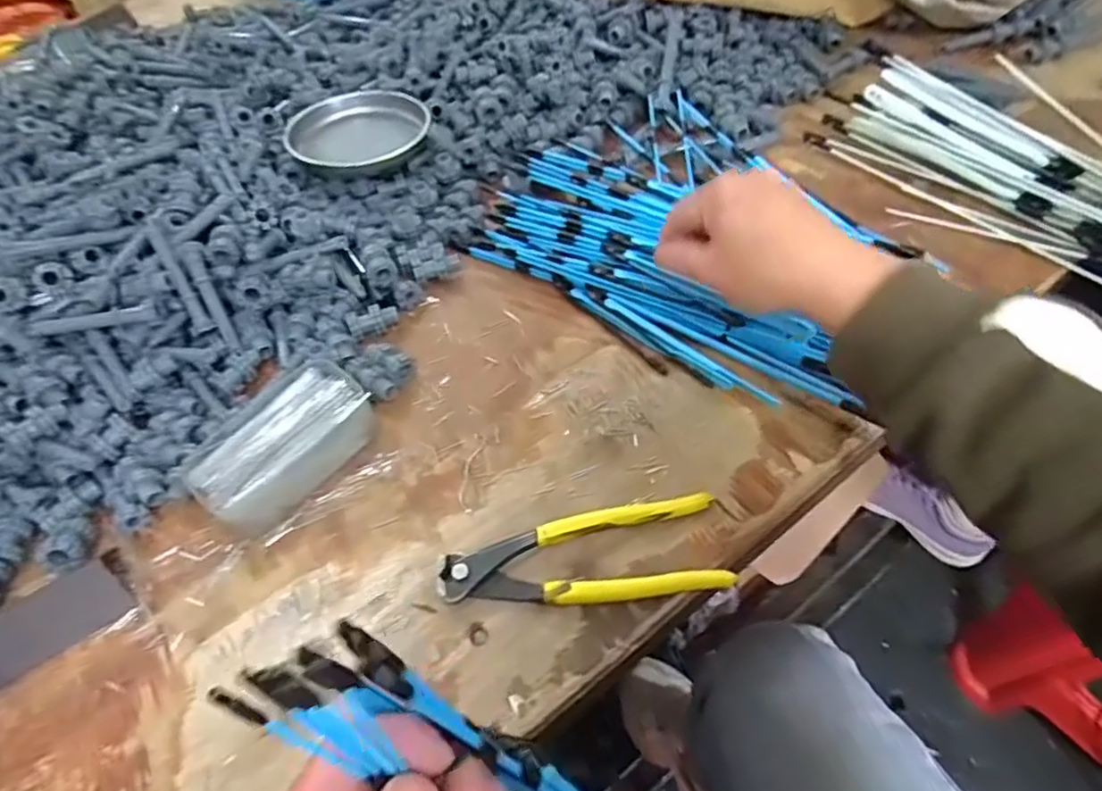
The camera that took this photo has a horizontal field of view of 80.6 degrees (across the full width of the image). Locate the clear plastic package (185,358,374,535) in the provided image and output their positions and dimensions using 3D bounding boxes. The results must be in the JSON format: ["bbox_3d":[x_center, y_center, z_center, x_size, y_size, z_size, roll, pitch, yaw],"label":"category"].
[{"bbox_3d":[-0.176,0.029,0.427,0.072,0.027,0.114,32,66,21],"label":"clear plastic package"}]

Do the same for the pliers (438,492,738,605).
[{"bbox_3d":[0.017,0.095,0.376,0.161,0.017,0.053,-9,54,3],"label":"pliers"}]

